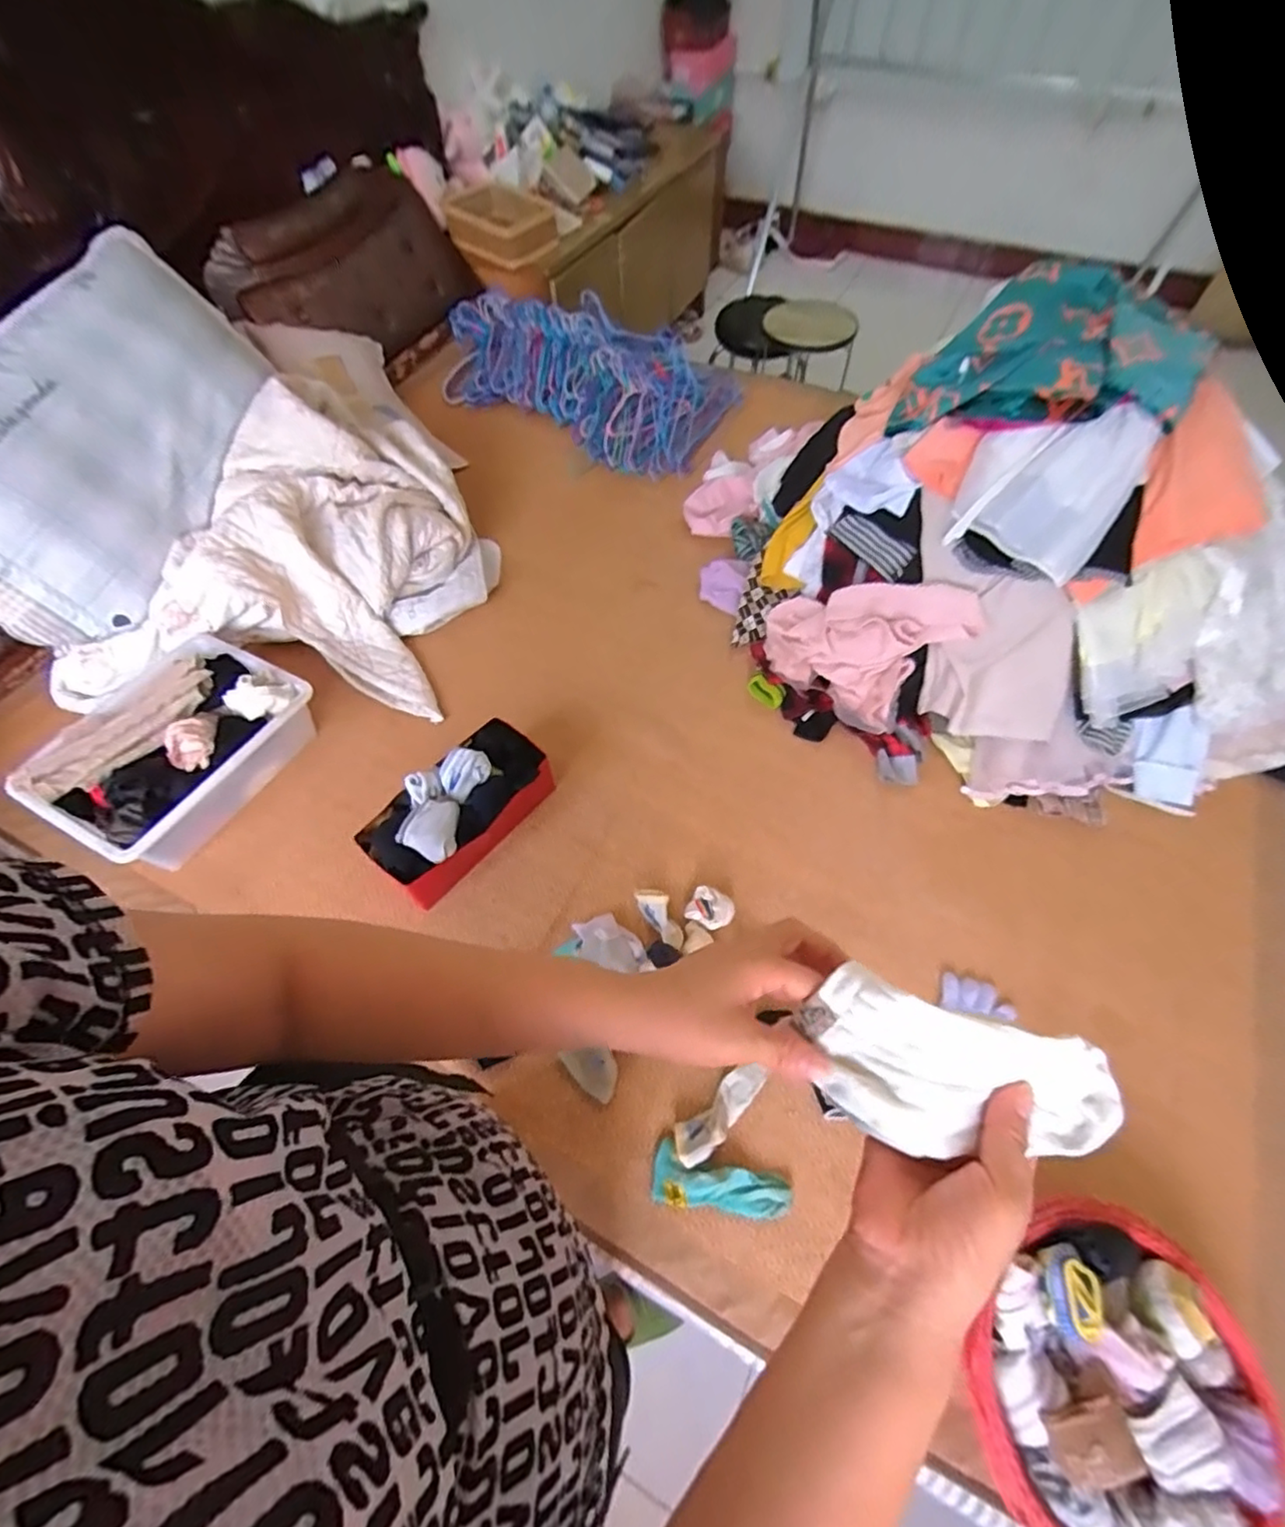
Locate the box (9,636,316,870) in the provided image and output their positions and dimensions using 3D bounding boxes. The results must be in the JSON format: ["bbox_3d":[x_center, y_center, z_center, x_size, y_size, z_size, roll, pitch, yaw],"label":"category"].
[{"bbox_3d":[-0.750,-0.027,0.996,0.280,0.138,0.366,25,62,16],"label":"box"}]

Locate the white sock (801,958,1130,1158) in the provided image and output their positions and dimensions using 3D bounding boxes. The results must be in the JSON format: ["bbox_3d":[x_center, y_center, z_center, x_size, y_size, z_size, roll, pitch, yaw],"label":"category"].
[{"bbox_3d":[0.164,0.168,0.327,0.153,0.045,0.076,19,60,13],"label":"white sock"}]

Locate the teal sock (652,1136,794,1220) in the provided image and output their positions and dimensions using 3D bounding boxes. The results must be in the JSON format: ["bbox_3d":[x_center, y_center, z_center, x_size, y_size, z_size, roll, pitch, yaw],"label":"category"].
[{"bbox_3d":[0.091,0.503,0.723,0.160,0.027,0.064,14,59,10],"label":"teal sock"}]

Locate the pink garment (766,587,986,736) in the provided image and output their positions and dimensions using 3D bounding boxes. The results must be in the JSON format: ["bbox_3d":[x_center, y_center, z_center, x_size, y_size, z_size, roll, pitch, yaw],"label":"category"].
[{"bbox_3d":[0.360,-0.226,1.039,0.297,0.264,0.067,45,25,27],"label":"pink garment"}]

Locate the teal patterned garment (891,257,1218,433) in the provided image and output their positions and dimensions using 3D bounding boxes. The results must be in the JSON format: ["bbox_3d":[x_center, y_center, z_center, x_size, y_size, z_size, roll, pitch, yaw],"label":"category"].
[{"bbox_3d":[0.627,-0.627,0.947,0.390,0.144,0.268,17,60,12],"label":"teal patterned garment"}]

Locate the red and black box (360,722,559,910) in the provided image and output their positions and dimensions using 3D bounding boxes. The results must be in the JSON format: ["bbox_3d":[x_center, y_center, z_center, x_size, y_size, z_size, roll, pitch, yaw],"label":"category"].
[{"bbox_3d":[-0.276,0.069,0.941,0.145,0.098,0.278,34,65,21],"label":"red and black box"}]

